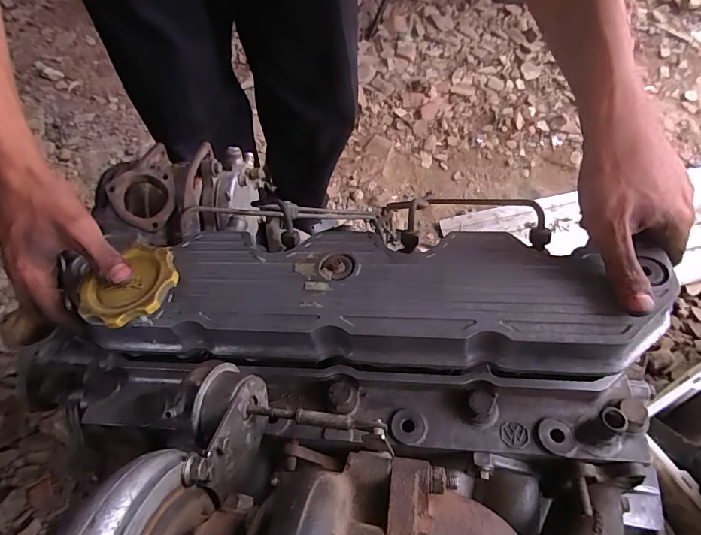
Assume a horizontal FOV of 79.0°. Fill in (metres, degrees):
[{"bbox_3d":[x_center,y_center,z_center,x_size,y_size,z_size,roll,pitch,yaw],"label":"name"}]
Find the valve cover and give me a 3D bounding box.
[{"bbox_3d":[-0.009,0.015,0.333,0.448,0.048,0.107,2,63,9],"label":"valve cover"}]

